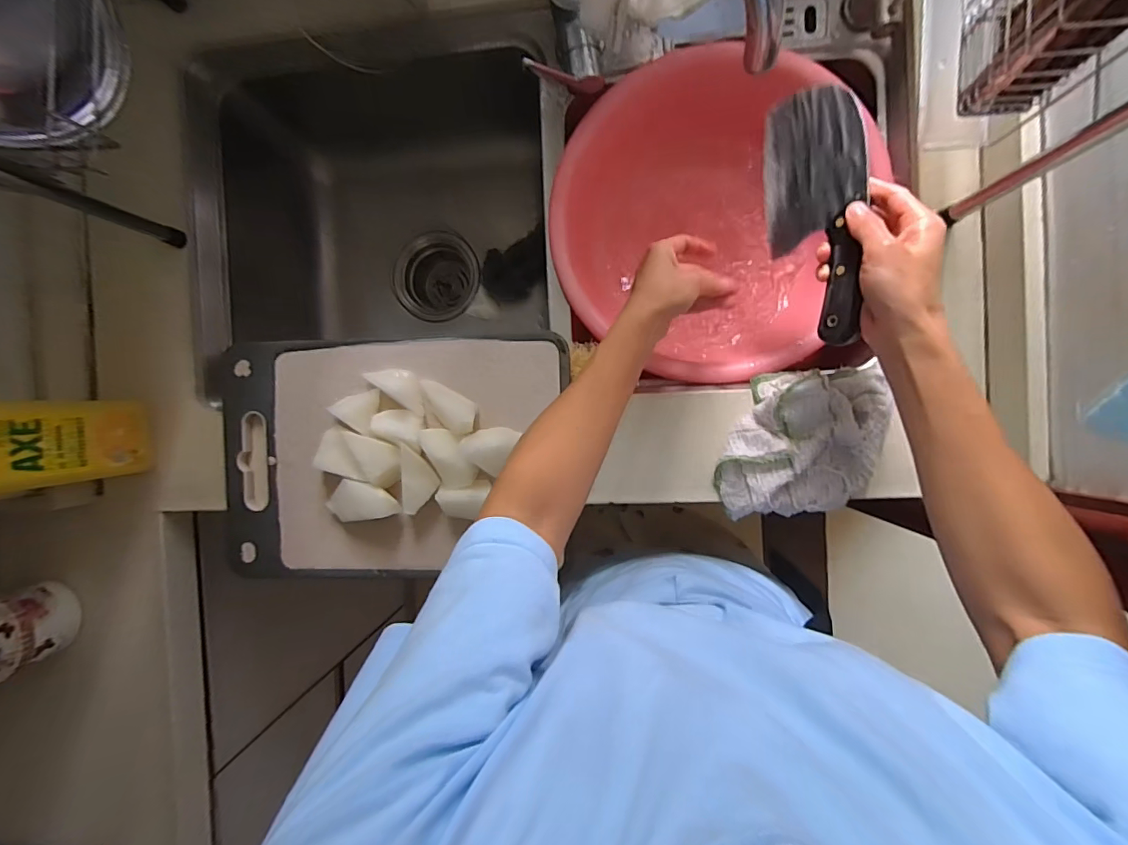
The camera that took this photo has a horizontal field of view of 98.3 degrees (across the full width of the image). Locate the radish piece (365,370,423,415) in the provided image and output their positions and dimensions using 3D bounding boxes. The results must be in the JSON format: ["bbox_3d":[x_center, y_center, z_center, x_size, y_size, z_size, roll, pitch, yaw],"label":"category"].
[{"bbox_3d":[-0.173,-0.040,0.524,0.070,0.031,0.032,36,94,4],"label":"radish piece"}]

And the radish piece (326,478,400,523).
[{"bbox_3d":[-0.215,0.082,0.519,0.075,0.031,0.044,-10,89,6],"label":"radish piece"}]

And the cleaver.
[{"bbox_3d":[0.214,-0.182,0.420,0.015,0.090,0.236,7,80,-28],"label":"cleaver"}]

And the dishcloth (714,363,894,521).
[{"bbox_3d":[0.232,0.024,0.482,0.154,0.052,0.146,-1,90,6],"label":"dishcloth"}]

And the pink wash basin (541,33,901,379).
[{"bbox_3d":[0.149,-0.227,0.577,0.311,0.120,0.333,0,90,6],"label":"pink wash basin"}]

